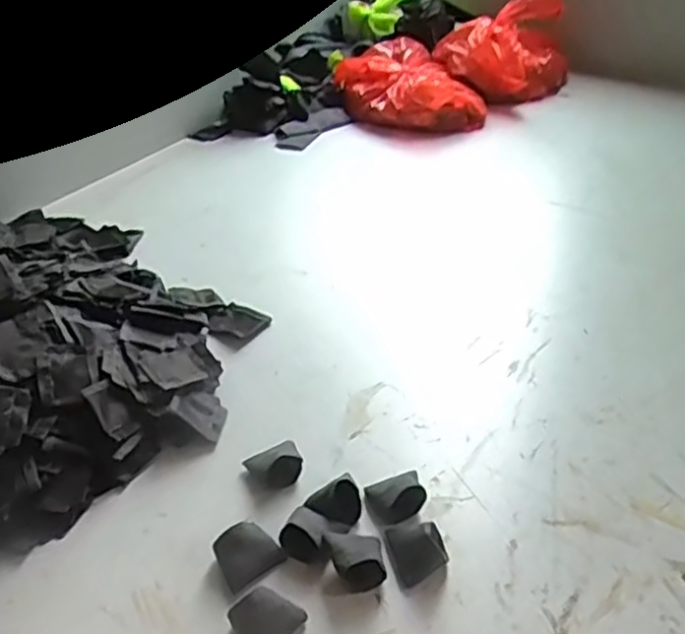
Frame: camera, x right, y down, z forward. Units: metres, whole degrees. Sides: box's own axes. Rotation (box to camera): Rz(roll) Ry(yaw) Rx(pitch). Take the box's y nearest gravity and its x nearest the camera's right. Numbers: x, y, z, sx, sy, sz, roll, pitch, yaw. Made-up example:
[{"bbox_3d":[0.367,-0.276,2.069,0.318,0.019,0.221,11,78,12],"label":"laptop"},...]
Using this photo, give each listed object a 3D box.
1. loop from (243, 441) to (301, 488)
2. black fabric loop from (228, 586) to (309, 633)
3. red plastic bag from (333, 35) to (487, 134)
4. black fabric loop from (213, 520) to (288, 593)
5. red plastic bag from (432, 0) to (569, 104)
[{"bbox_3d":[-0.052,0.111,0.540,0.042,0.023,0.034,-21,41,-24],"label":"loop"},{"bbox_3d":[-0.047,0.188,0.433,0.041,0.026,0.033,-26,44,-29],"label":"black fabric loop"},{"bbox_3d":[0.103,-0.374,1.127,0.192,0.076,0.229,-12,38,-14],"label":"red plastic bag"},{"bbox_3d":[-0.063,0.161,0.472,0.041,0.023,0.035,-21,41,-24],"label":"black fabric loop"},{"bbox_3d":[0.273,-0.460,1.184,0.215,0.122,0.205,8,38,12],"label":"red plastic bag"}]

